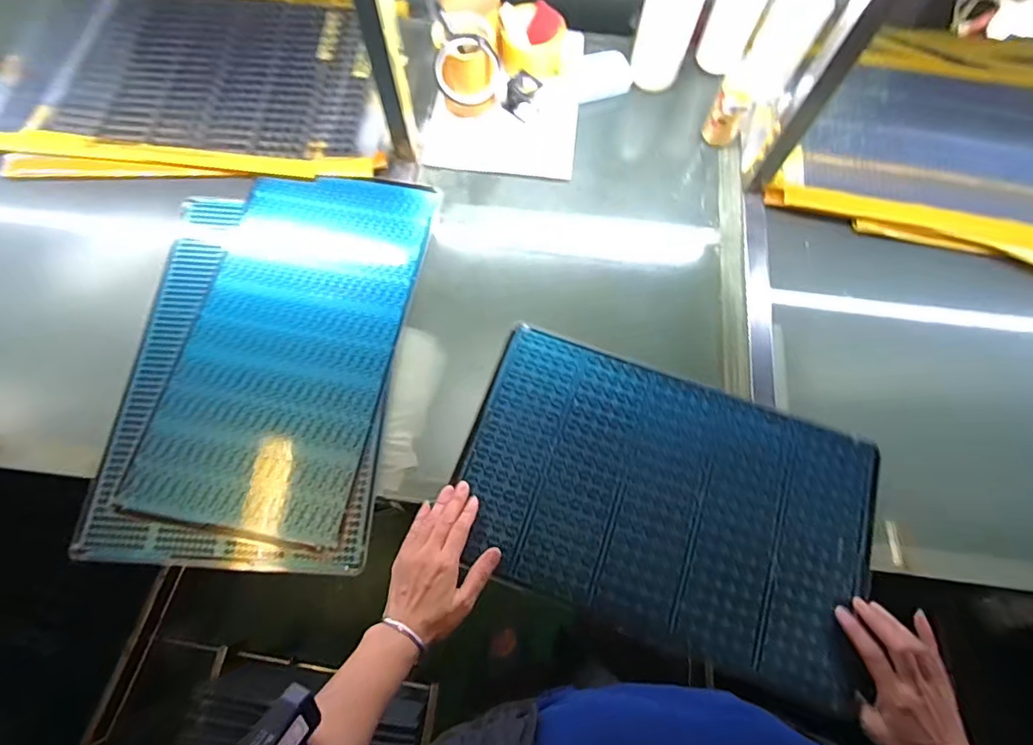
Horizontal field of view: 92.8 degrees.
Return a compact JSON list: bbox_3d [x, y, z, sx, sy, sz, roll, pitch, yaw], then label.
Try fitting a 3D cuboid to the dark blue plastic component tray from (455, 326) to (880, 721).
[{"bbox_3d":[0.173,0.144,0.570,0.461,0.013,0.295,20,70,5],"label":"dark blue plastic component tray"}]

